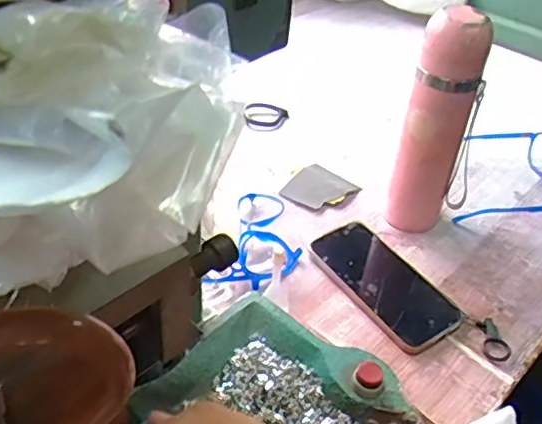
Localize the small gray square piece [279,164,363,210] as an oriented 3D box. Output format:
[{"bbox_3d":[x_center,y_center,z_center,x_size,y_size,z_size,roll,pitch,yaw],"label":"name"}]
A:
[{"bbox_3d":[0.057,-0.030,0.710,0.063,0.011,0.074,35,50,29],"label":"small gray square piece"}]

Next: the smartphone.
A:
[{"bbox_3d":[0.114,0.068,0.599,0.084,0.012,0.158,-22,49,-27],"label":"smartphone"}]

